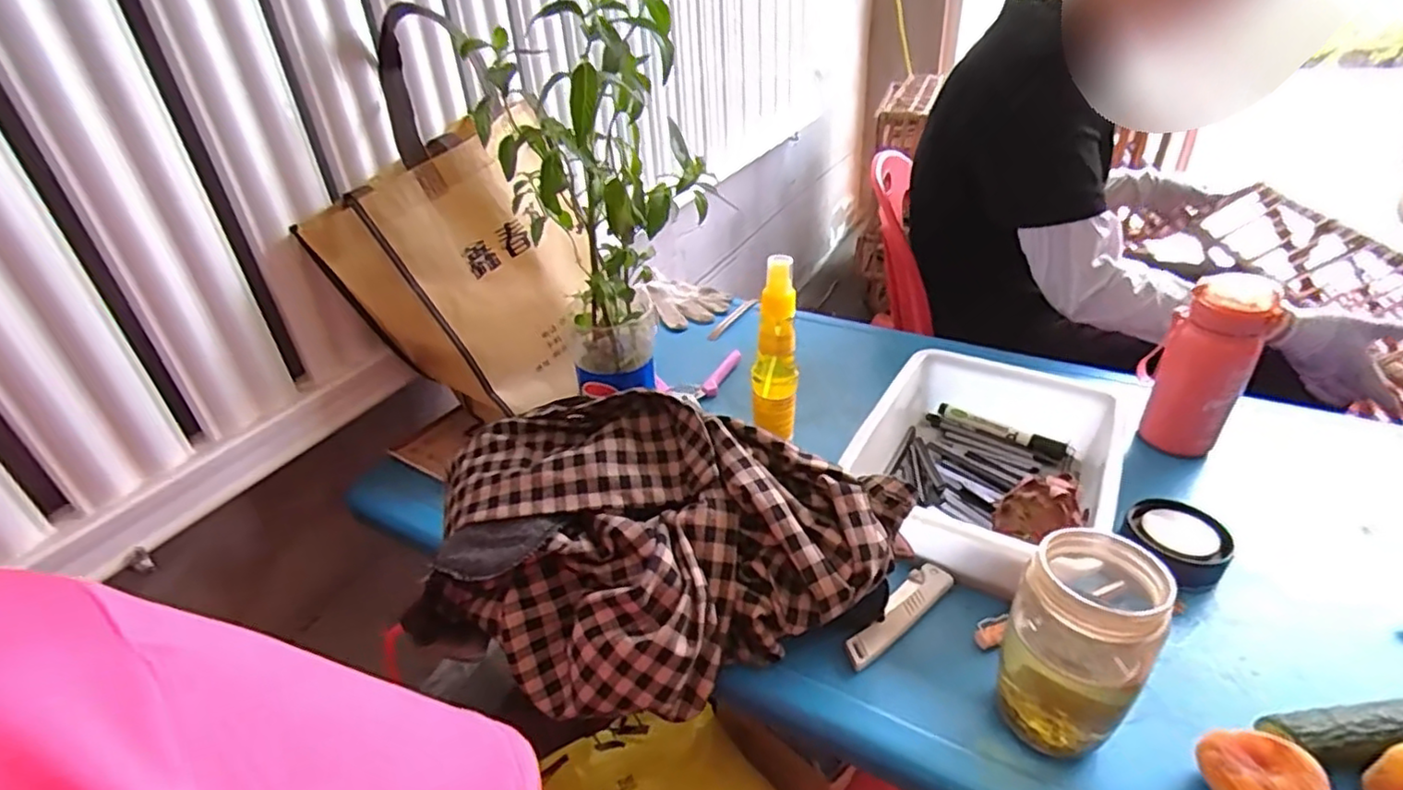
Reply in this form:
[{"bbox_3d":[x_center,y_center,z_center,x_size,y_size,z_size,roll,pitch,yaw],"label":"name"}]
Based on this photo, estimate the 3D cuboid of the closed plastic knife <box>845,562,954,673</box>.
[{"bbox_3d":[0.151,0.166,0.499,0.116,0.012,0.028,-29,41,-30],"label":"closed plastic knife"}]

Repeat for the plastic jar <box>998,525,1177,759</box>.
[{"bbox_3d":[0.229,0.151,0.397,0.075,0.127,0.074,20,40,33],"label":"plastic jar"}]

